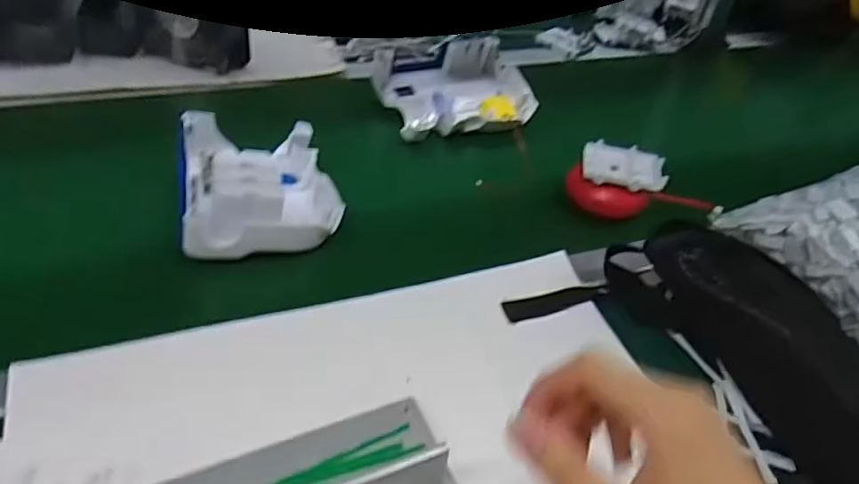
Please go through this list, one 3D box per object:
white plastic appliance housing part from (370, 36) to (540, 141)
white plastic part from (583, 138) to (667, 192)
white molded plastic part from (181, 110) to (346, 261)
[{"bbox_3d":[0.036,-0.197,0.794,0.187,0.065,0.150,-15,47,-24],"label":"white plastic appliance housing part"},{"bbox_3d":[0.215,-0.084,0.667,0.087,0.010,0.064,9,49,10],"label":"white plastic part"},{"bbox_3d":[-0.178,-0.070,0.623,0.148,0.072,0.187,-7,44,-17],"label":"white molded plastic part"}]

